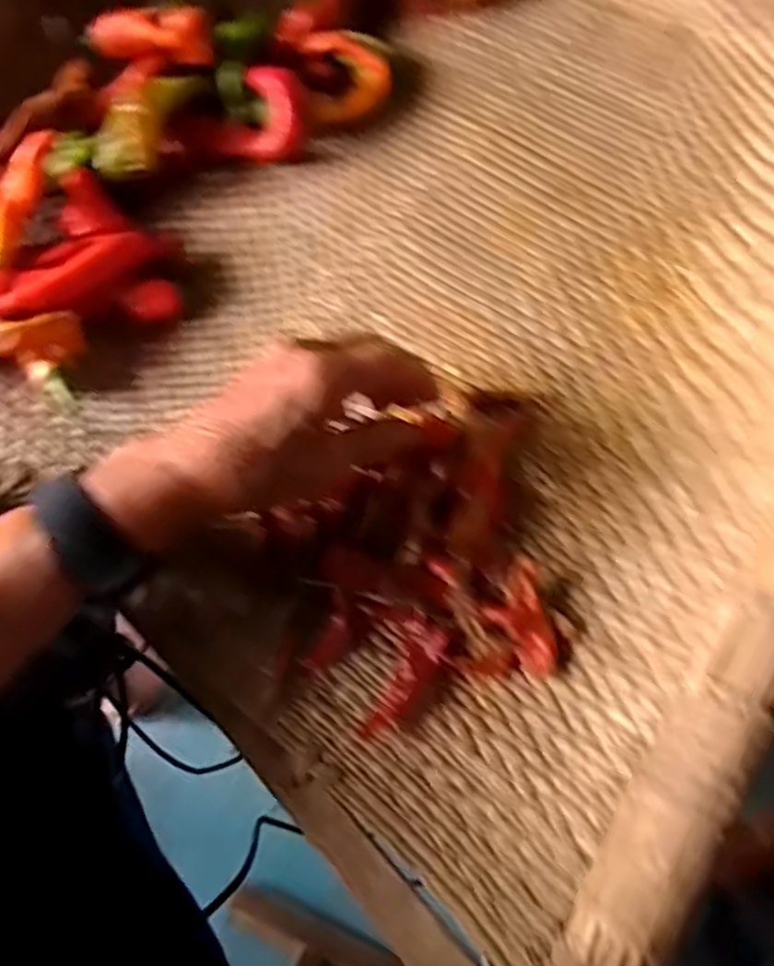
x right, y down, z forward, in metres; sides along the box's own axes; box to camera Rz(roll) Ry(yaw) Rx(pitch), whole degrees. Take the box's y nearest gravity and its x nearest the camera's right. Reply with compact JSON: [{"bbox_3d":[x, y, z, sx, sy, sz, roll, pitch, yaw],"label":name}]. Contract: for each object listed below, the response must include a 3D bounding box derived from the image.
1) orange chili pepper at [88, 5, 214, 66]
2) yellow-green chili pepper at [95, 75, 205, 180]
[{"bbox_3d":[-0.148,-0.282,0.459,0.072,0.028,0.022,-7,64,-14],"label":"orange chili pepper"},{"bbox_3d":[-0.158,-0.234,0.470,0.030,0.029,0.091,24,72,13],"label":"yellow-green chili pepper"}]

